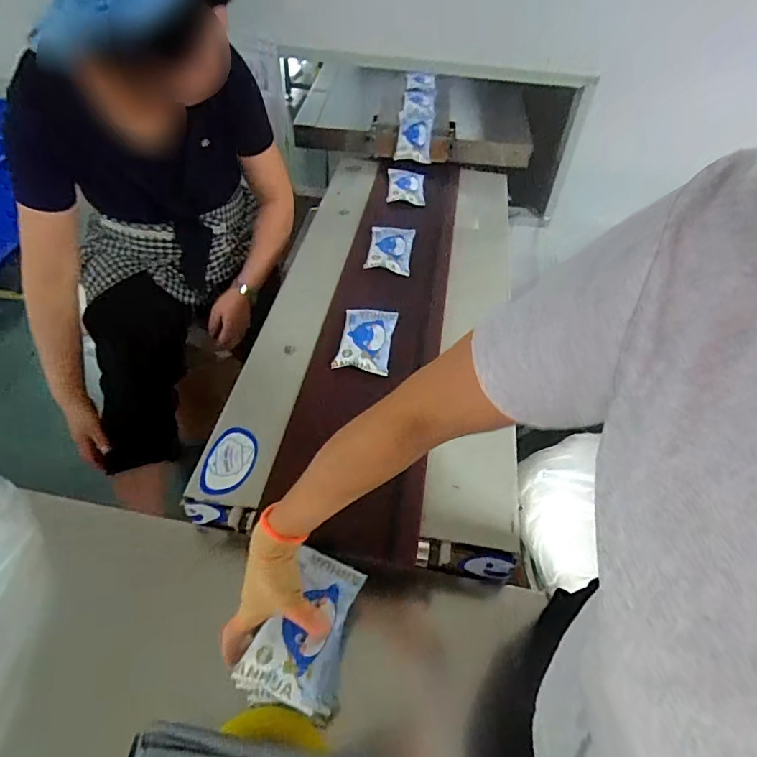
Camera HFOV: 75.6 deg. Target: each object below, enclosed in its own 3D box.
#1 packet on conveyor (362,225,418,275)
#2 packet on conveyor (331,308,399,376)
[{"bbox_3d":[0.026,-0.270,0.984,0.085,0.023,0.142,8,49,1],"label":"packet on conveyor"},{"bbox_3d":[-0.018,-0.071,0.804,0.084,0.023,0.149,9,49,3],"label":"packet on conveyor"}]

